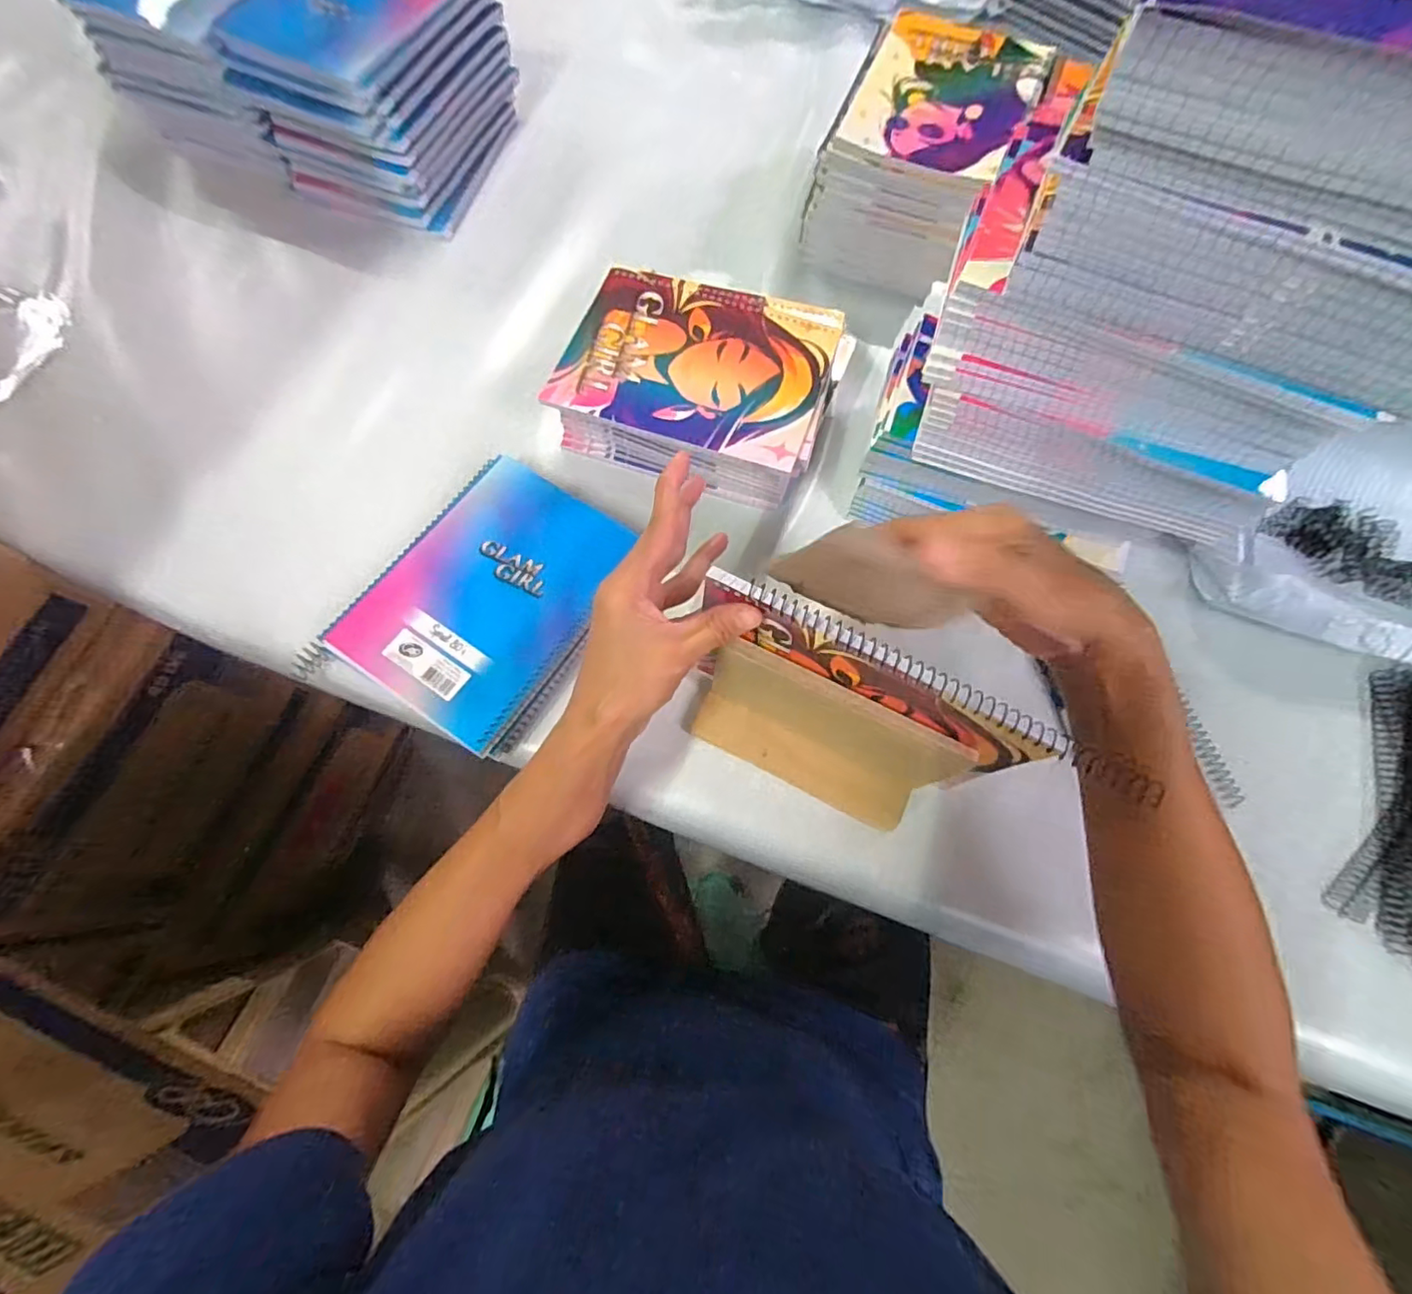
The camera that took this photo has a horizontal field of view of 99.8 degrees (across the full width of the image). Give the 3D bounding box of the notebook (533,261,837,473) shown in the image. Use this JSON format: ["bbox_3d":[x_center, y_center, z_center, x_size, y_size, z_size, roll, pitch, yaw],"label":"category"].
[{"bbox_3d":[-0.006,-0.224,0.463,0.197,0.008,0.155,20,71,3],"label":"notebook"}]

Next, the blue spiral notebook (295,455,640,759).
[{"bbox_3d":[-0.164,-0.039,0.442,0.156,0.019,0.207,33,72,8],"label":"blue spiral notebook"}]

